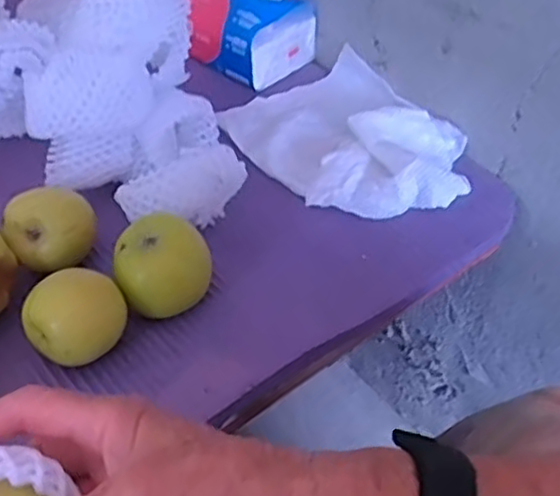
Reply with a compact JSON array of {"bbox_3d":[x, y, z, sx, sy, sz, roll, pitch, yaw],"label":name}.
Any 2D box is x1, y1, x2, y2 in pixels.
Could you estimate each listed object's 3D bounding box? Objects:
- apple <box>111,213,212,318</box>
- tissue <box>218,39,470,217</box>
[{"bbox_3d":[-0.076,0.015,0.446,0.059,0.050,0.055,1,46,-1],"label":"apple"},{"bbox_3d":[0.056,-0.095,0.574,0.145,0.026,0.202,-28,53,-26],"label":"tissue"}]

